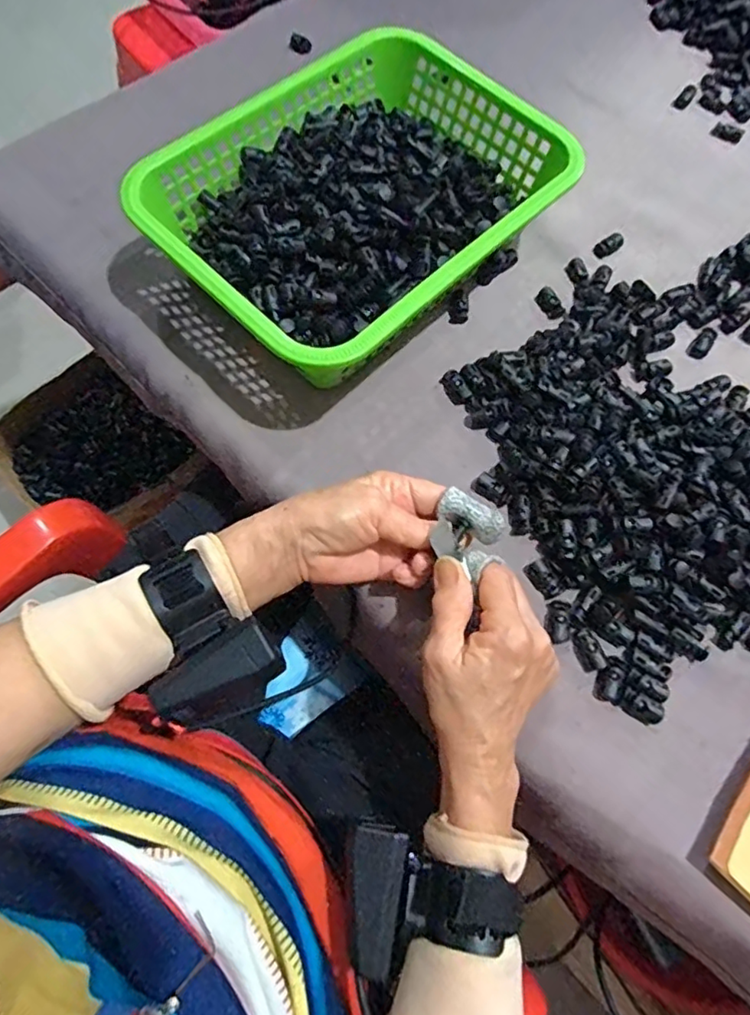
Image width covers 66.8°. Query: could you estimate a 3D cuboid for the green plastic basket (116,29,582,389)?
[{"bbox_3d":[-0.004,-0.233,0.449,0.220,0.085,0.311,44,73,12],"label":"green plastic basket"}]

